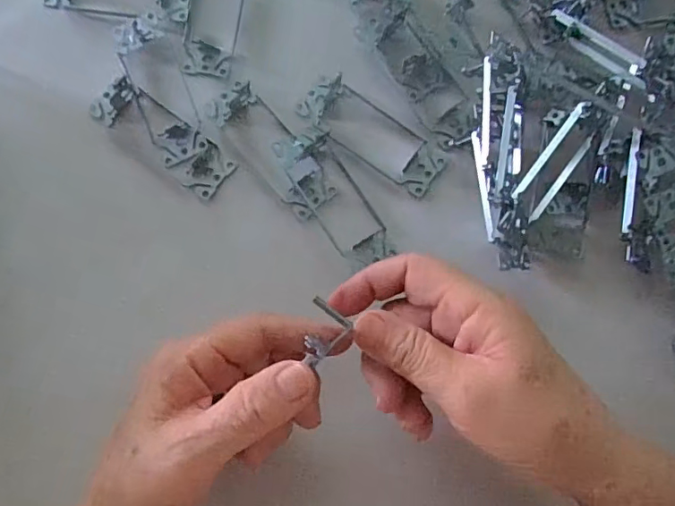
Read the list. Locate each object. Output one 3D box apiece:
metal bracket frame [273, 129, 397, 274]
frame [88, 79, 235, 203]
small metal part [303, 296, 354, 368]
[{"bbox_3d":[-0.002,-0.036,0.341,0.037,0.010,0.100,-31,83,-4],"label":"metal bracket frame"},{"bbox_3d":[-0.115,-0.078,0.345,0.100,0.013,0.034,37,84,5],"label":"frame"},{"bbox_3d":[-0.005,0.041,0.261,0.020,0.011,0.038,12,49,2],"label":"small metal part"}]

